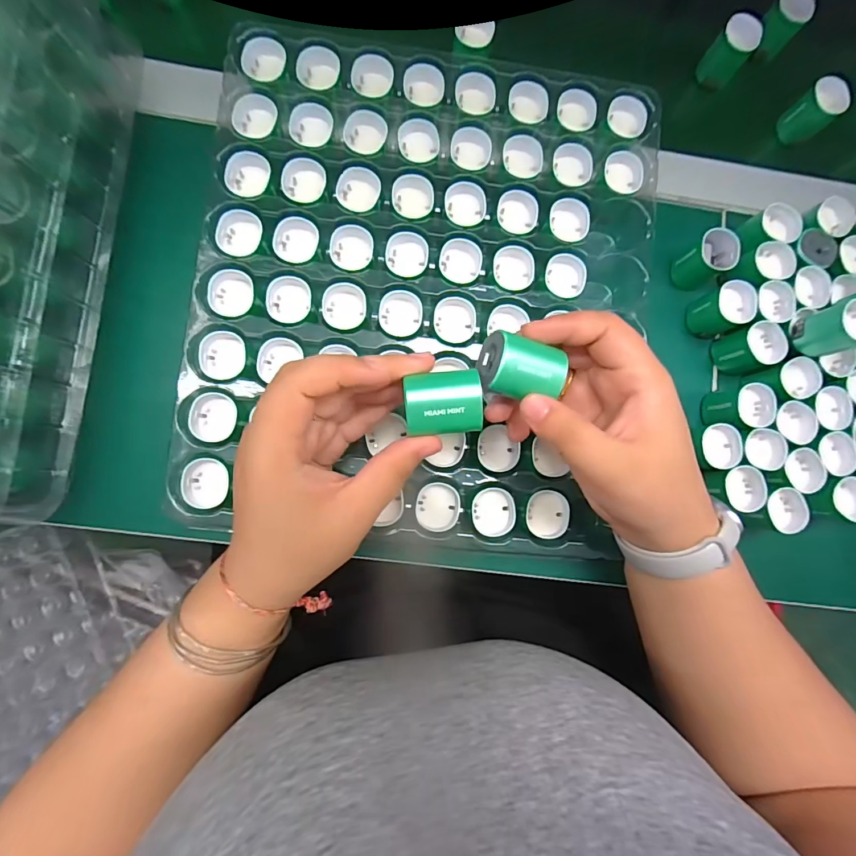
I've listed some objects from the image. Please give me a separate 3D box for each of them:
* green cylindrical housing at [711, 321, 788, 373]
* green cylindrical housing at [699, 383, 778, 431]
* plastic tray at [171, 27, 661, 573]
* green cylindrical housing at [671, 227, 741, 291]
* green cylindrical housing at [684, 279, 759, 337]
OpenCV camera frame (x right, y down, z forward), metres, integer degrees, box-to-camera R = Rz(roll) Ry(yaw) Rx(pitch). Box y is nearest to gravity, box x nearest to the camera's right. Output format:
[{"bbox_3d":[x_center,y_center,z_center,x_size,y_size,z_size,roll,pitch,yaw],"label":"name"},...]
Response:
[{"bbox_3d":[0.231,-0.057,0.316,0.028,0.035,0.030,0,85,-5],"label":"green cylindrical housing"},{"bbox_3d":[0.220,-0.014,0.310,0.029,0.034,0.031,0,85,-5],"label":"green cylindrical housing"},{"bbox_3d":[0.006,-0.084,0.294,0.302,0.042,0.328,6,85,-5],"label":"plastic tray"},{"bbox_3d":[0.203,-0.123,0.318,0.032,0.033,0.028,-37,89,-7],"label":"green cylindrical housing"},{"bbox_3d":[0.212,-0.085,0.317,0.030,0.034,0.030,0,85,-5],"label":"green cylindrical housing"}]

